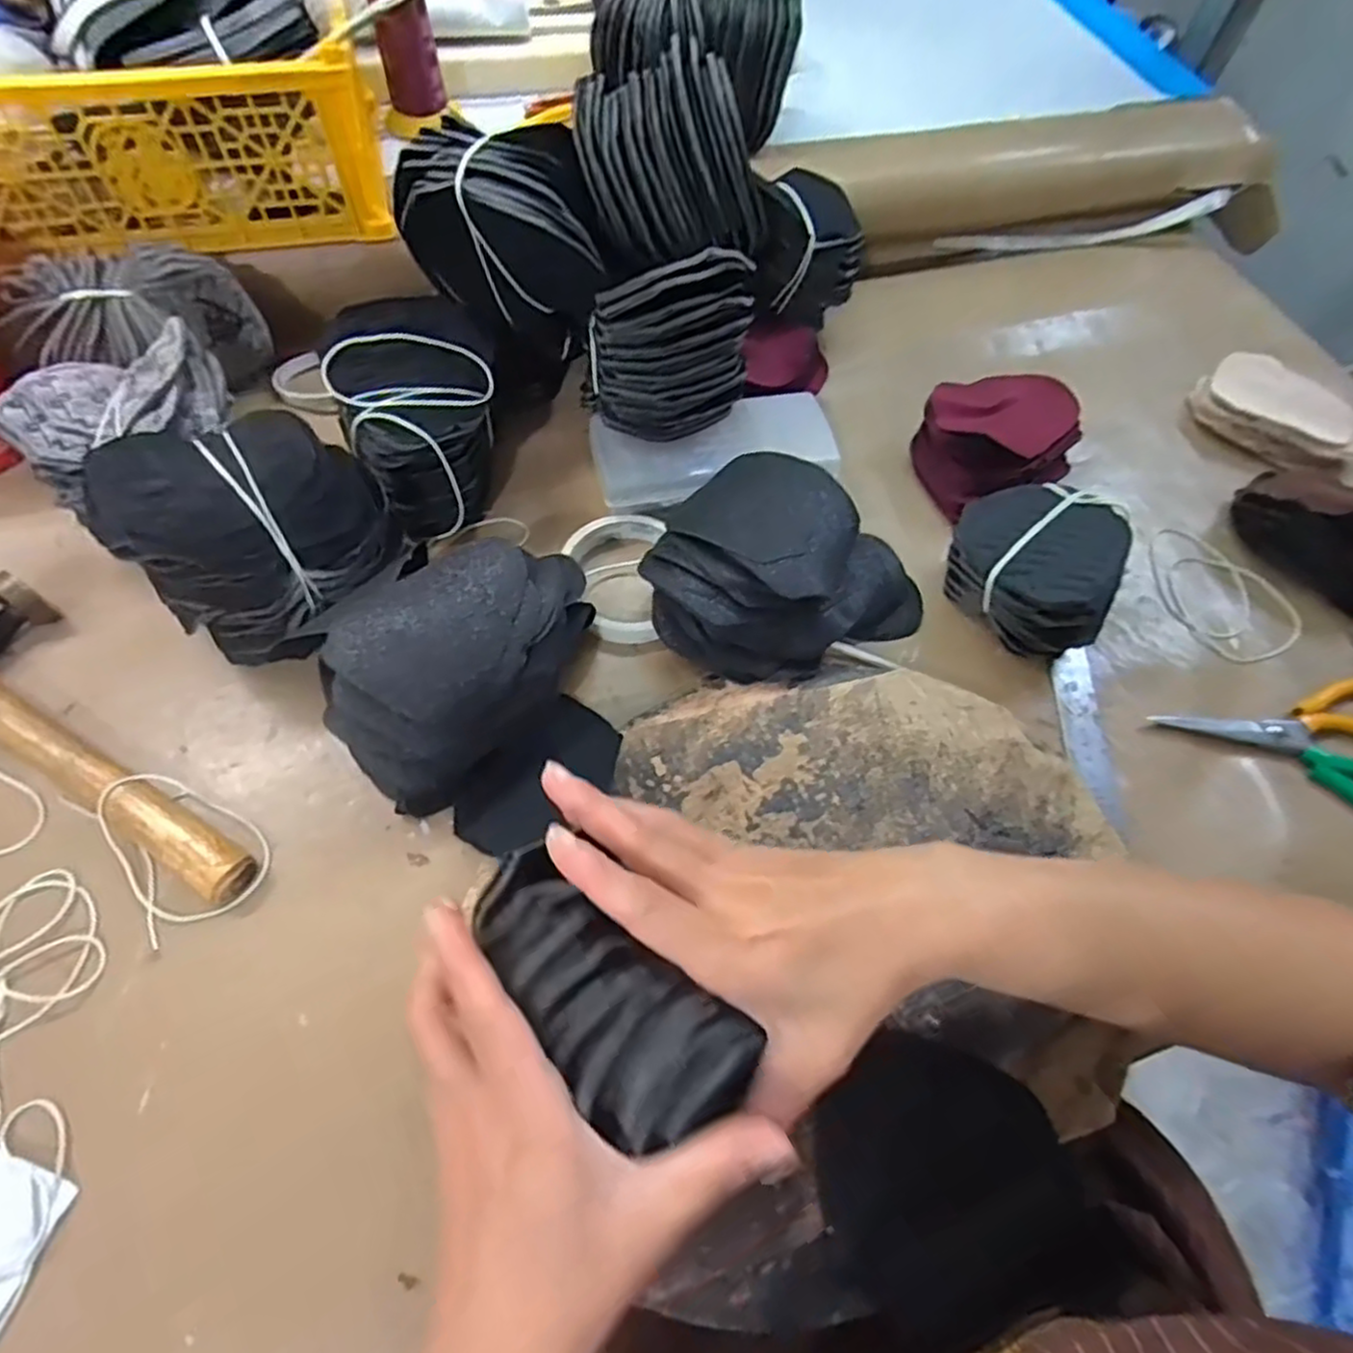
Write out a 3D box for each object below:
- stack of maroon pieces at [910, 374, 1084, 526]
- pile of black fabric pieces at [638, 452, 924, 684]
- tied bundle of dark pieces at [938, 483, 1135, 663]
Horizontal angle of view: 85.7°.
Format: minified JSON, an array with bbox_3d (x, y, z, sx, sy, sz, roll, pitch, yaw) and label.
[{"bbox_3d":[0.236,-0.171,0.540,0.115,0.058,0.099,-18,63,-13],"label":"stack of maroon pieces"},{"bbox_3d":[0.071,-0.065,0.456,0.148,0.060,0.150,2,60,-3],"label":"pile of black fabric pieces"},{"bbox_3d":[0.234,-0.072,0.476,0.102,0.066,0.110,2,60,-3],"label":"tied bundle of dark pieces"}]

